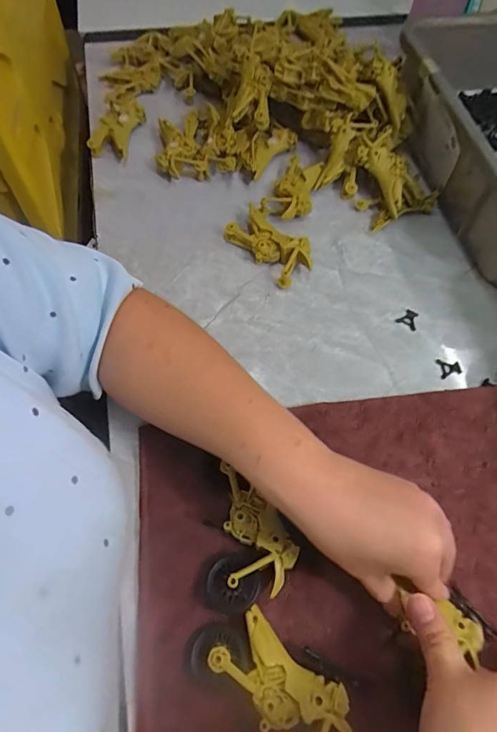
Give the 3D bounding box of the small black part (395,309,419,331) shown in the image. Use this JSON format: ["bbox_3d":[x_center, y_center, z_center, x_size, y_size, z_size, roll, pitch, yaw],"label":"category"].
[{"bbox_3d":[0.161,-0.048,0.451,0.020,0.004,0.021,30,64,14],"label":"small black part"}]

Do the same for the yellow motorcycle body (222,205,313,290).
[{"bbox_3d":[0.022,-0.131,0.478,0.048,0.026,0.101,-36,68,-19],"label":"yellow motorcycle body"}]

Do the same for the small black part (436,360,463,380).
[{"bbox_3d":[0.189,0.001,0.426,0.020,0.004,0.019,-12,62,-8],"label":"small black part"}]

